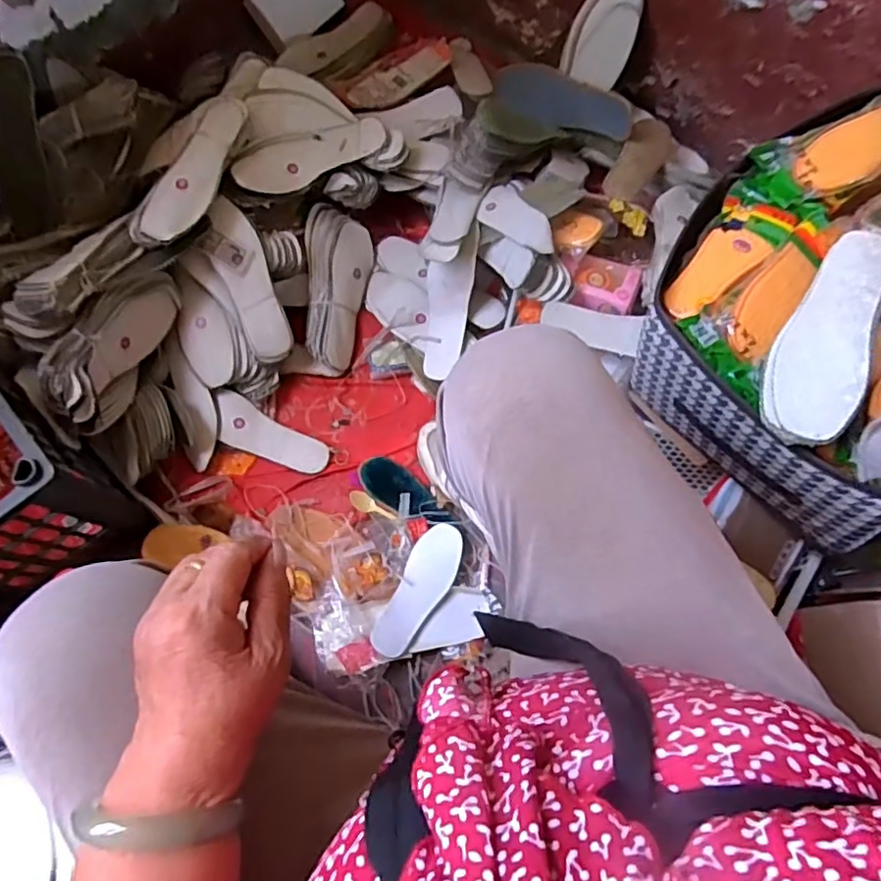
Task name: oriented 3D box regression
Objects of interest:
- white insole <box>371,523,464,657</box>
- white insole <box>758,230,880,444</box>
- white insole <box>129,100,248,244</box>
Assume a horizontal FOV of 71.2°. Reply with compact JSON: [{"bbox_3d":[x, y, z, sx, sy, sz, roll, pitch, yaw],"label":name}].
[{"bbox_3d":[-0.024,0.187,0.773,0.061,0.008,0.173,27,73,1],"label":"white insole"},{"bbox_3d":[0.335,-0.097,0.531,0.073,0.010,0.227,18,67,25],"label":"white insole"},{"bbox_3d":[-0.320,-0.354,0.802,0.072,0.021,0.237,23,72,0],"label":"white insole"}]

